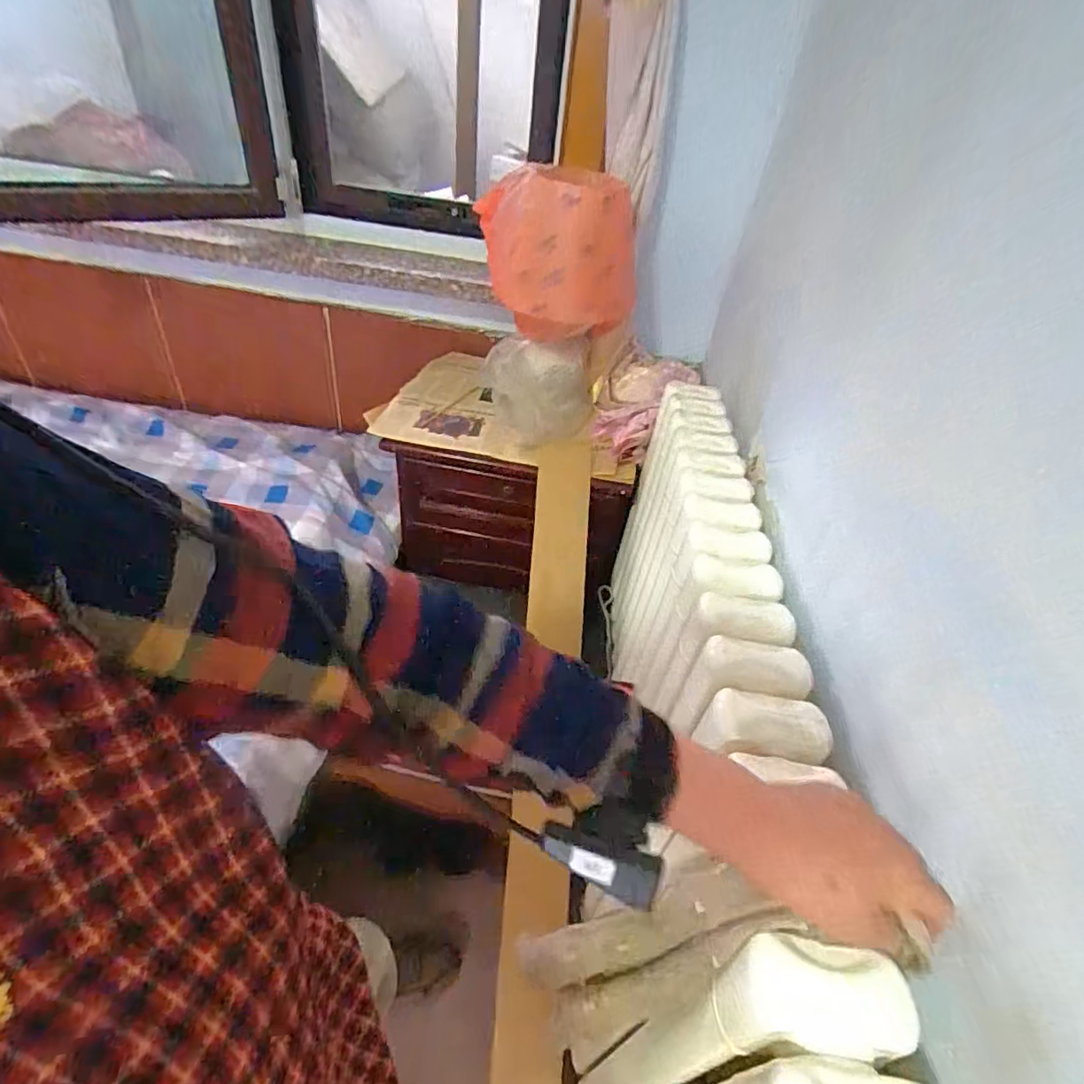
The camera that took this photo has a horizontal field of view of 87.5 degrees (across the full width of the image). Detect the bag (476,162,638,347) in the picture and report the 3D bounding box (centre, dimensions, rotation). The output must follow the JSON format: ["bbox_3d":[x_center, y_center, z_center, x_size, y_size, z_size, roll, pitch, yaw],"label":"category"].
[{"bbox_3d":[0.035,-0.565,1.112,0.187,0.273,0.312,-23,47,-28],"label":"bag"}]

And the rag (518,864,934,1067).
[{"bbox_3d":[0.105,0.296,0.406,0.079,0.292,0.071,30,32,-26],"label":"rag"}]

